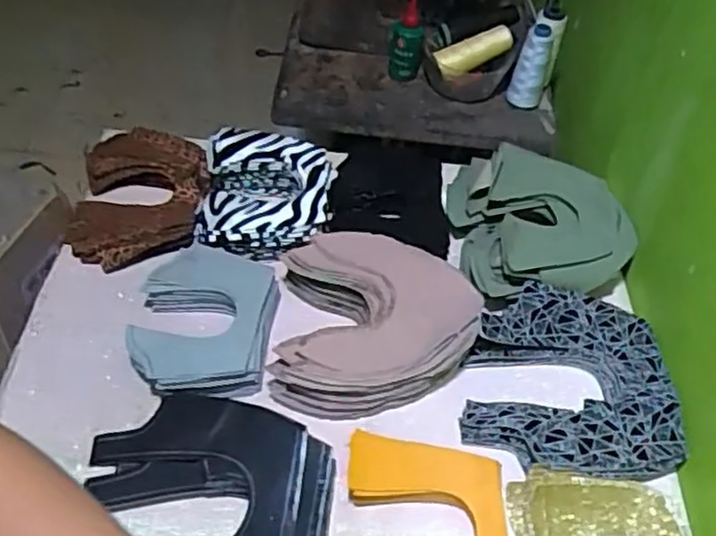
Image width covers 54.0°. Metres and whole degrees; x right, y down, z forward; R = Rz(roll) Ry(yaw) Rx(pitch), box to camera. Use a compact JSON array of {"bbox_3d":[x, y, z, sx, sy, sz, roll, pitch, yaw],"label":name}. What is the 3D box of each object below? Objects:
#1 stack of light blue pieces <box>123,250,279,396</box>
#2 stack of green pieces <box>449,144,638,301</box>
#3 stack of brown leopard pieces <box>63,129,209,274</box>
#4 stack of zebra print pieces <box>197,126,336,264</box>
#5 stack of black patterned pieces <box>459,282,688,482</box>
[{"bbox_3d":[-0.144,0.051,0.668,0.123,0.041,0.156,7,48,0],"label":"stack of light blue pieces"},{"bbox_3d":[0.201,-0.047,0.757,0.188,0.057,0.170,1,49,-5],"label":"stack of green pieces"},{"bbox_3d":[-0.240,-0.079,0.774,0.137,0.039,0.176,3,48,-4],"label":"stack of brown leopard pieces"},{"bbox_3d":[-0.100,-0.083,0.769,0.134,0.039,0.155,2,49,-5],"label":"stack of zebra print pieces"},{"bbox_3d":[0.197,0.101,0.647,0.185,0.032,0.178,8,48,1],"label":"stack of black patterned pieces"}]

